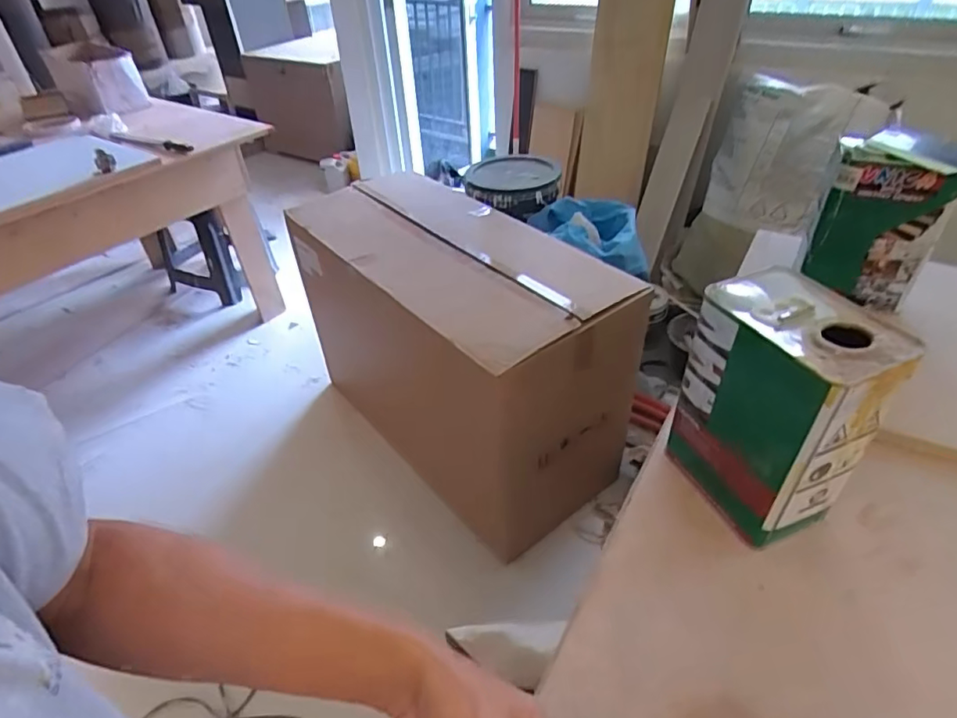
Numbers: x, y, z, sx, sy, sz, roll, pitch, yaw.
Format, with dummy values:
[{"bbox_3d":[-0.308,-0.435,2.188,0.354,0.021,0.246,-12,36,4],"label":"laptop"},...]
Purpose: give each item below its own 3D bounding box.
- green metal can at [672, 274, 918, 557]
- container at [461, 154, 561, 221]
[{"bbox_3d":[0.291,0.053,0.558,0.107,0.227,0.150,-16,41,-14],"label":"green metal can"},{"bbox_3d":[0.095,-0.566,1.756,0.317,0.099,0.298,-2,40,2],"label":"container"}]

